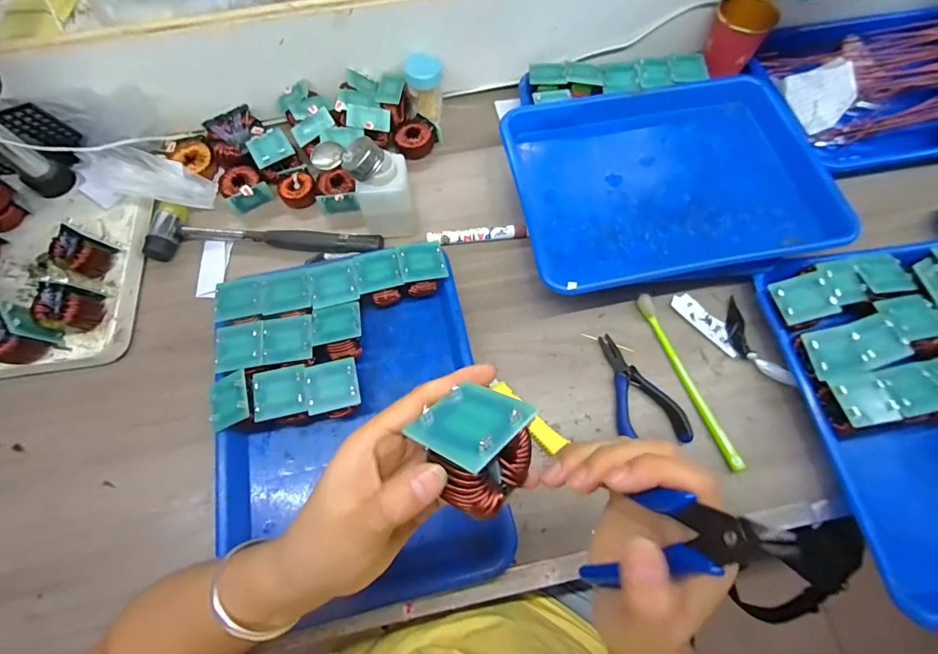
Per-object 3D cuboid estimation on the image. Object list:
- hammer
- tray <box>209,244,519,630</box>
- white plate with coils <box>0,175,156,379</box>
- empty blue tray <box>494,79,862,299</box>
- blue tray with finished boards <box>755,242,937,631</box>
[{"bbox_3d":[-0.232,-0.107,0.484,0.265,0.023,0.065,3,68,2],"label":"hammer"},{"bbox_3d":[-0.106,0.084,0.392,0.241,0.049,0.309,-12,68,-4],"label":"tray"},{"bbox_3d":[-0.450,-0.062,0.427,0.187,0.078,0.220,1,68,2],"label":"white plate with coils"},{"bbox_3d":[0.223,-0.168,0.475,0.341,0.046,0.247,-11,68,-3],"label":"empty blue tray"},{"bbox_3d":[0.441,0.075,0.388,0.259,0.058,0.321,-7,68,-2],"label":"blue tray with finished boards"}]

